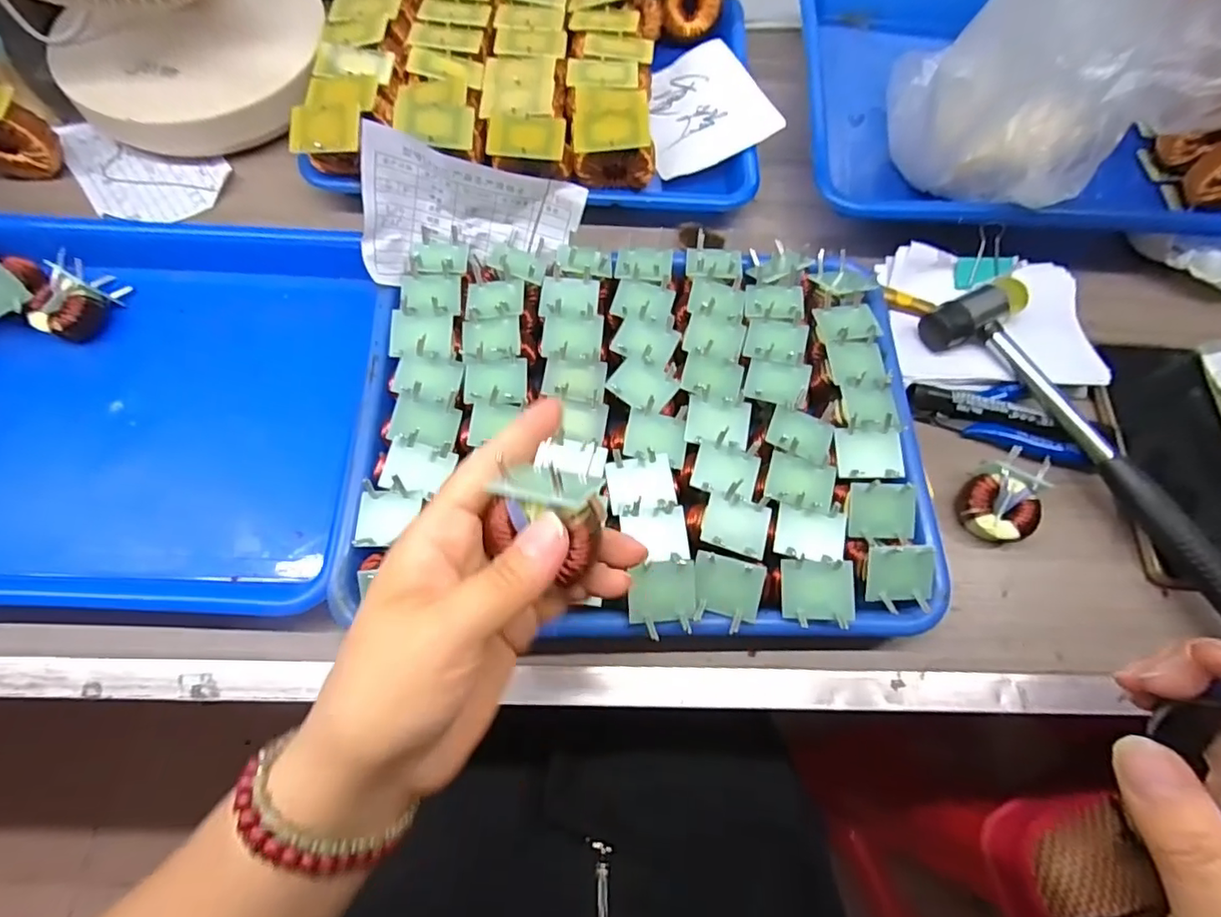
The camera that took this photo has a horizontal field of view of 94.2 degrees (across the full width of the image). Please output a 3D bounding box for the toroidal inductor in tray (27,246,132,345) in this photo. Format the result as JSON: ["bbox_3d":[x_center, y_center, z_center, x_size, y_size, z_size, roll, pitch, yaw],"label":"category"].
[{"bbox_3d":[-0.345,-0.103,0.363,0.030,0.026,0.049,19,69,5],"label":"toroidal inductor in tray"}]

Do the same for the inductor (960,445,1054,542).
[{"bbox_3d":[0.235,0.023,0.339,0.037,0.031,0.049,13,69,3],"label":"inductor"}]

